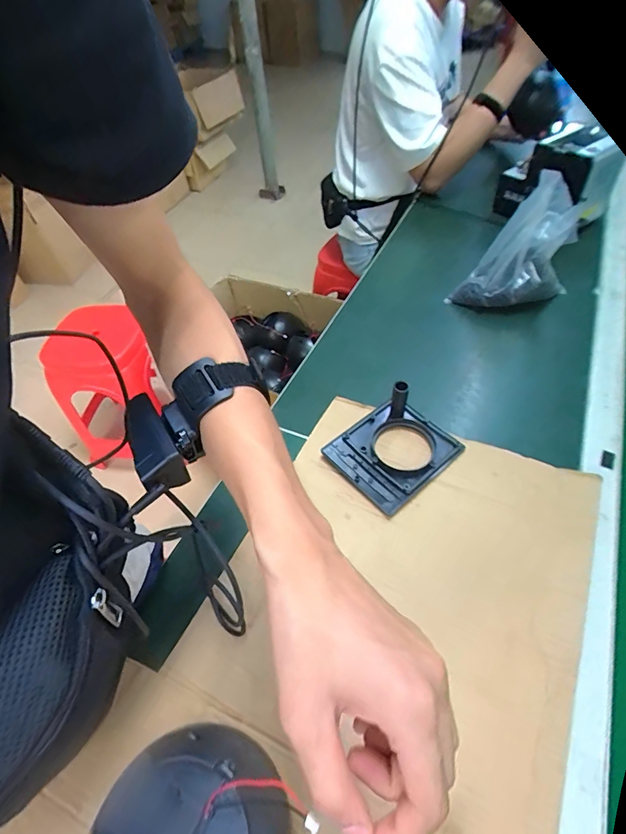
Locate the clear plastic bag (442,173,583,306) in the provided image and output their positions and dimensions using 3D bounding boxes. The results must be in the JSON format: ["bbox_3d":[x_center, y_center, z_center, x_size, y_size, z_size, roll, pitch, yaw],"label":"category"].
[{"bbox_3d":[0.351,-0.286,0.695,0.145,0.186,0.181,30,59,27],"label":"clear plastic bag"}]

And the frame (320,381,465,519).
[{"bbox_3d":[0.098,0.030,0.515,0.136,0.061,0.119,-35,55,-21],"label":"frame"}]

